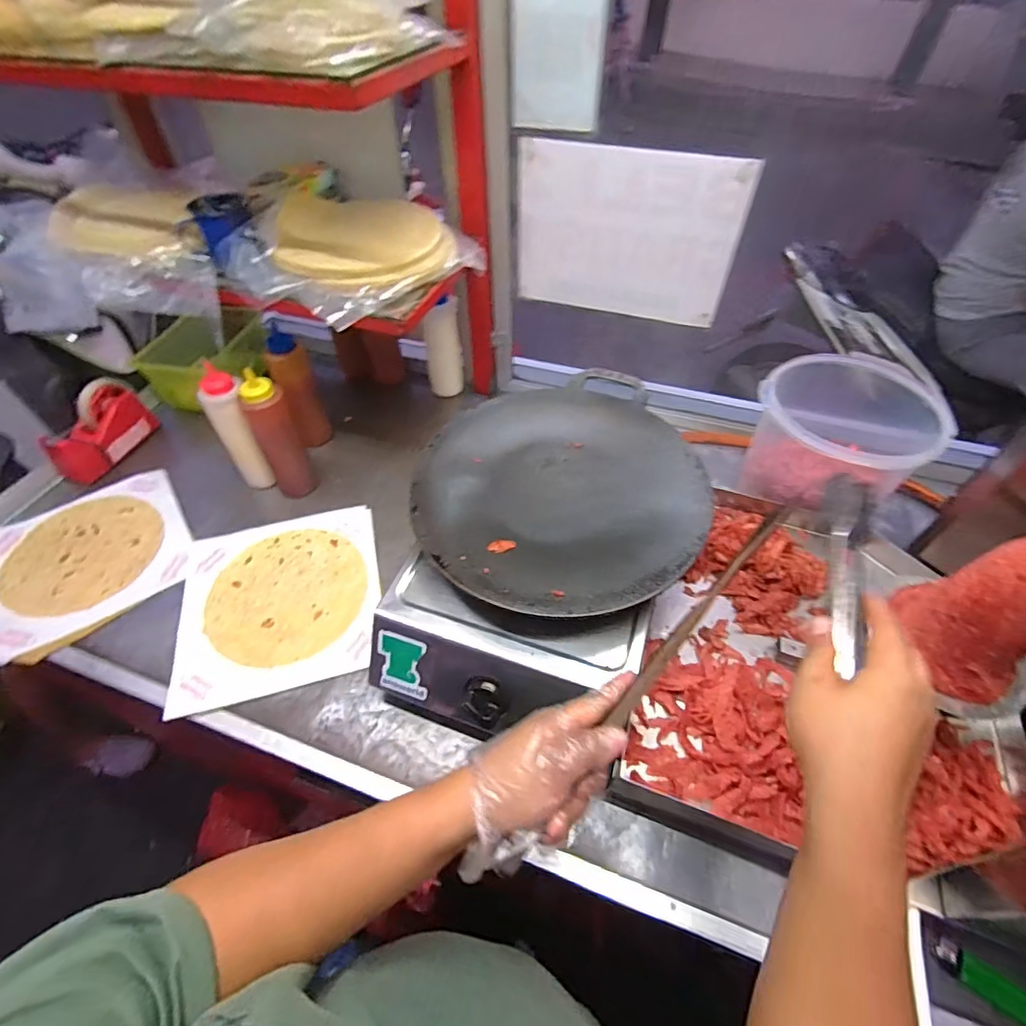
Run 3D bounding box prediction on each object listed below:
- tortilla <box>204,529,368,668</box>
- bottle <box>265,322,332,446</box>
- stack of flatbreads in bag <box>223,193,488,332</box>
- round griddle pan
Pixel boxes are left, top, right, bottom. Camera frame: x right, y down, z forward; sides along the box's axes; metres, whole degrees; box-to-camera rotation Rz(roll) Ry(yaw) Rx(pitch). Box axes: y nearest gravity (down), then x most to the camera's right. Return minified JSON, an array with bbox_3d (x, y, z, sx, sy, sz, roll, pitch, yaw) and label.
[{"bbox_3d":[-0.302,0.106,0.673,0.202,0.006,0.199,0,50,0],"label":"tortilla"},{"bbox_3d":[-0.337,-0.191,0.792,0.056,0.183,0.052,4,51,1],"label":"bottle"},{"bbox_3d":[-0.206,-0.342,0.650,0.232,0.050,0.264,33,57,22],"label":"stack of flatbreads in bag"},{"bbox_3d":[0.049,-0.038,0.581,0.315,0.036,0.343,1,51,-2],"label":"round griddle pan"}]

